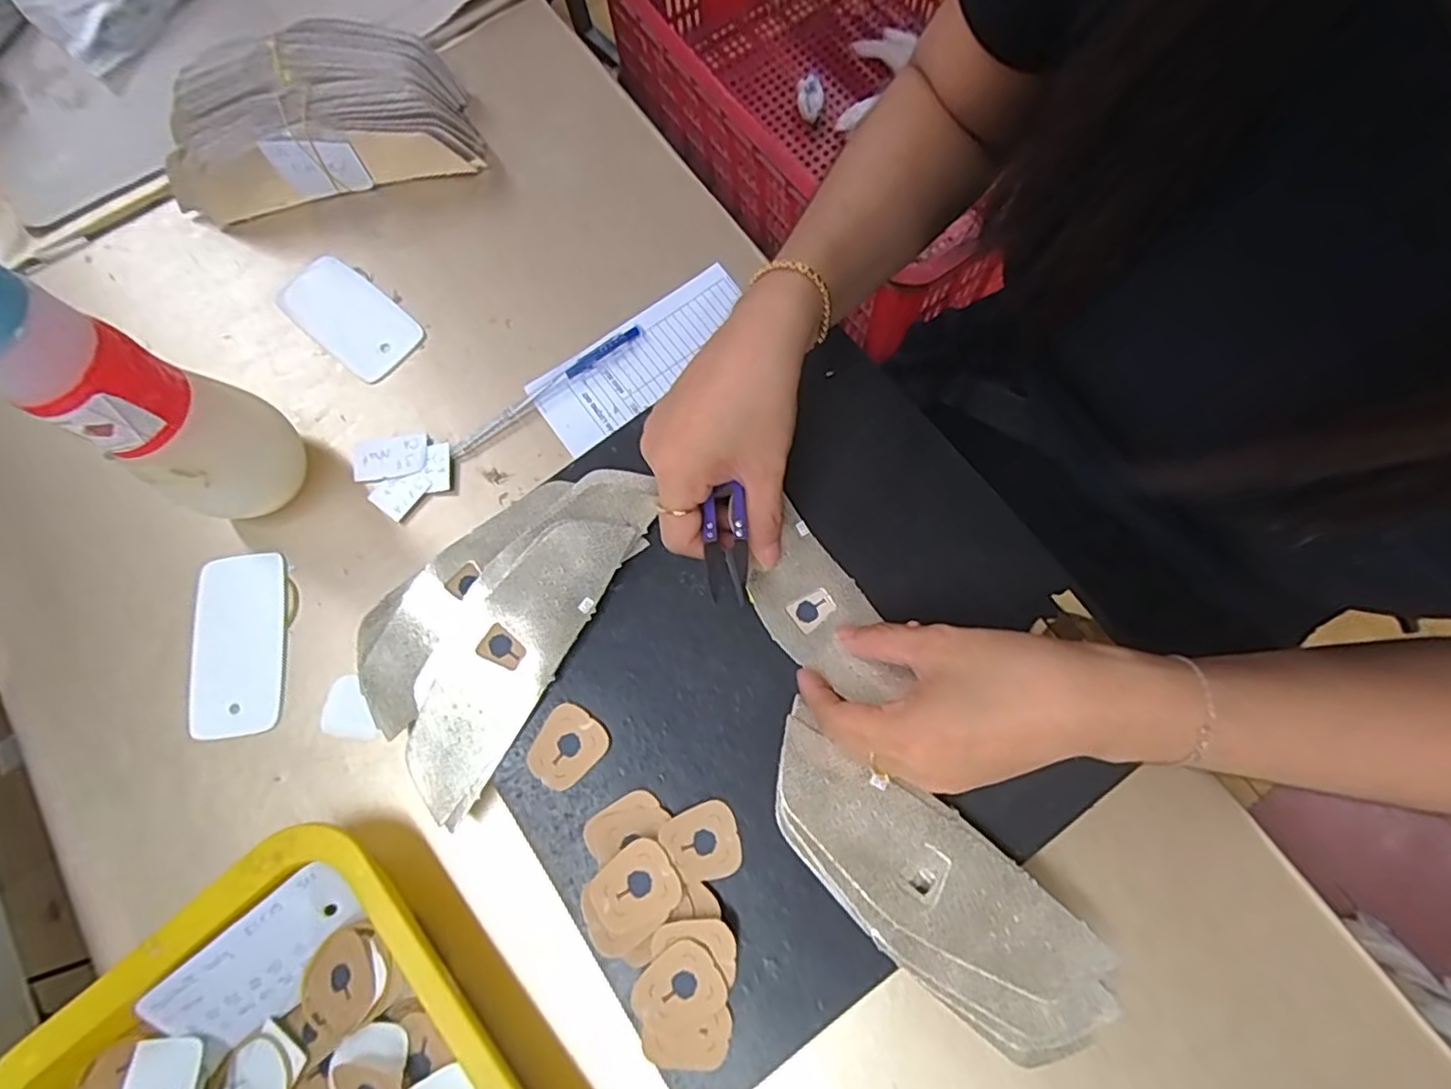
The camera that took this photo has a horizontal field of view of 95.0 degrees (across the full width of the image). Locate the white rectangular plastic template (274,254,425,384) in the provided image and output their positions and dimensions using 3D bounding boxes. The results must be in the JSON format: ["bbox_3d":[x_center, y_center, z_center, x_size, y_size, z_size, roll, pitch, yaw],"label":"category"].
[{"bbox_3d":[-0.246,-0.150,0.435,0.101,0.004,0.050,39,79,12],"label":"white rectangular plastic template"}]

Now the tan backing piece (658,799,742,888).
[{"bbox_3d":[-0.010,0.143,0.318,0.034,0.009,0.034,-24,74,-5],"label":"tan backing piece"}]

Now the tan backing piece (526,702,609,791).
[{"bbox_3d":[-0.081,0.103,0.336,0.032,0.004,0.038,39,79,12],"label":"tan backing piece"}]

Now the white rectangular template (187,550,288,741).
[{"bbox_3d":[-0.280,0.056,0.381,0.051,0.005,0.103,-8,74,0],"label":"white rectangular template"}]

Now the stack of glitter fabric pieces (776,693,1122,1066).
[{"bbox_3d":[0.091,0.154,0.304,0.179,0.009,0.066,41,77,11],"label":"stack of glitter fabric pieces"}]

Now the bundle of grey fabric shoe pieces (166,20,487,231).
[{"bbox_3d":[-0.274,-0.285,0.445,0.198,0.058,0.092,-15,74,-2],"label":"bundle of grey fabric shoe pieces"}]

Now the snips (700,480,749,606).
[{"bbox_3d":[0.000,0.000,0.331,0.021,0.009,0.057,-1,75,0],"label":"snips"}]

